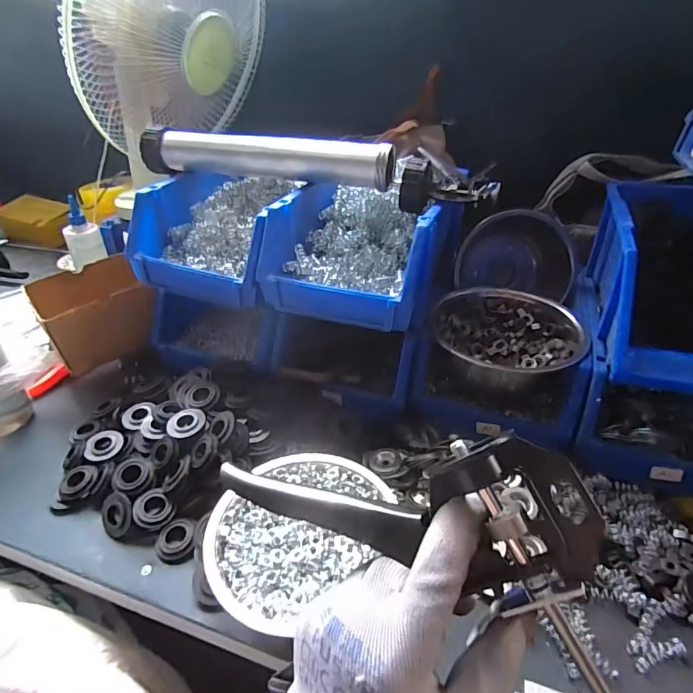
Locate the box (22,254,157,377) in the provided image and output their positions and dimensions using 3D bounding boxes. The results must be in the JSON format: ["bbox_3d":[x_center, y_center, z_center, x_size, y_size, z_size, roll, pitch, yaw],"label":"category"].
[{"bbox_3d":[-0.407,-0.040,0.726,0.150,0.129,0.143,-28,43,-35],"label":"box"}]

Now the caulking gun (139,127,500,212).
[{"bbox_3d":[-0.043,-0.268,0.637,0.495,0.064,0.133,12,36,18],"label":"caulking gun"}]

